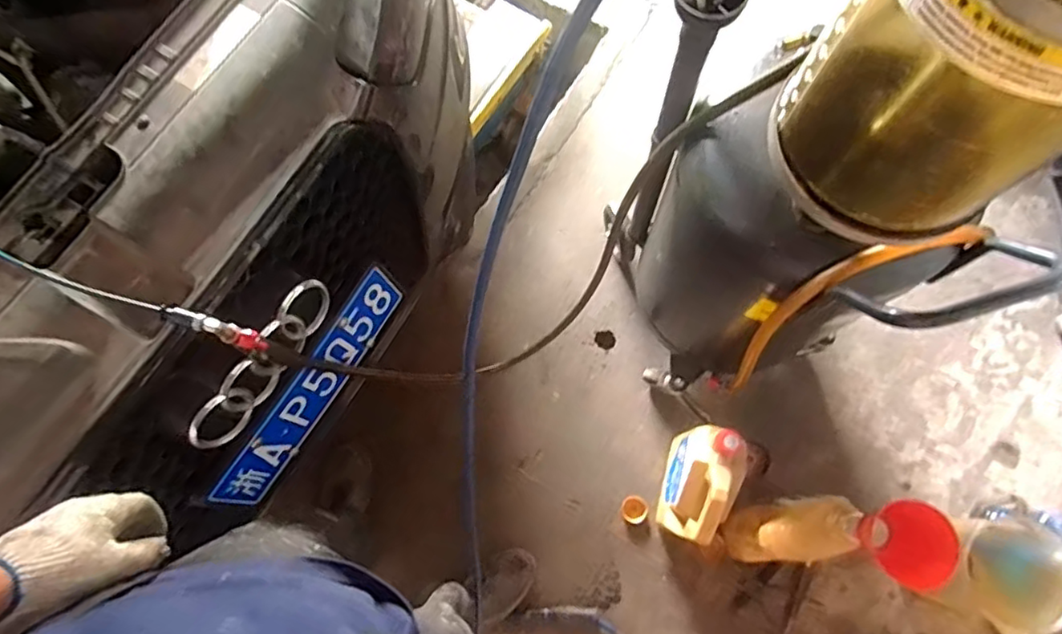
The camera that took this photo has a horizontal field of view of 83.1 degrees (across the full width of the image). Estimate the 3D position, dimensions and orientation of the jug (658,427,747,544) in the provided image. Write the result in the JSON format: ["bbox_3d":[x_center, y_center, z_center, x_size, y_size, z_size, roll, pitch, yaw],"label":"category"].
[{"bbox_3d":[0.329,0.327,1.180,0.100,0.287,0.212,17,76,6],"label":"jug"}]

